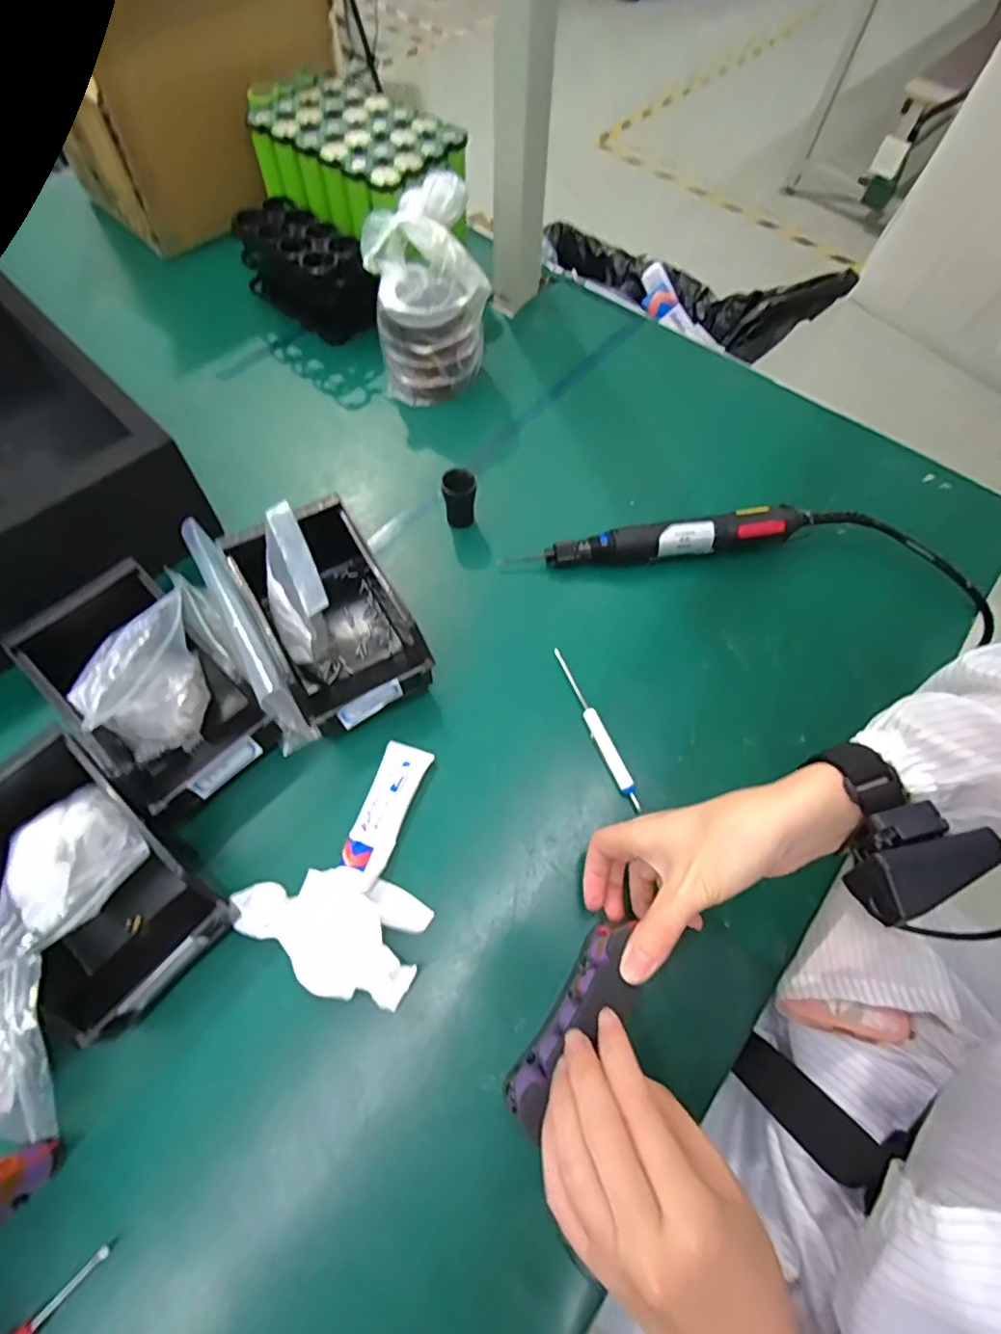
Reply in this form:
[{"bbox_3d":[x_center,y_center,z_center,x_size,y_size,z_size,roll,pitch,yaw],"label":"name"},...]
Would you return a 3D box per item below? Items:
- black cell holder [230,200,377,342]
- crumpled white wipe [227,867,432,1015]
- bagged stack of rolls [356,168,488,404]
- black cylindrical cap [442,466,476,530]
[{"bbox_3d":[-0.221,-0.441,0.656,0.079,0.098,0.151,-40,73,-19],"label":"black cell holder"},{"bbox_3d":[-0.116,0.175,0.395,0.127,0.027,0.073,16,65,5],"label":"crumpled white wipe"},{"bbox_3d":[-0.074,-0.377,0.601,0.115,0.156,0.124,-3,65,-4],"label":"bagged stack of rolls"},{"bbox_3d":[-0.039,-0.158,0.548,0.029,0.057,0.024,2,65,-2],"label":"black cylindrical cap"}]

